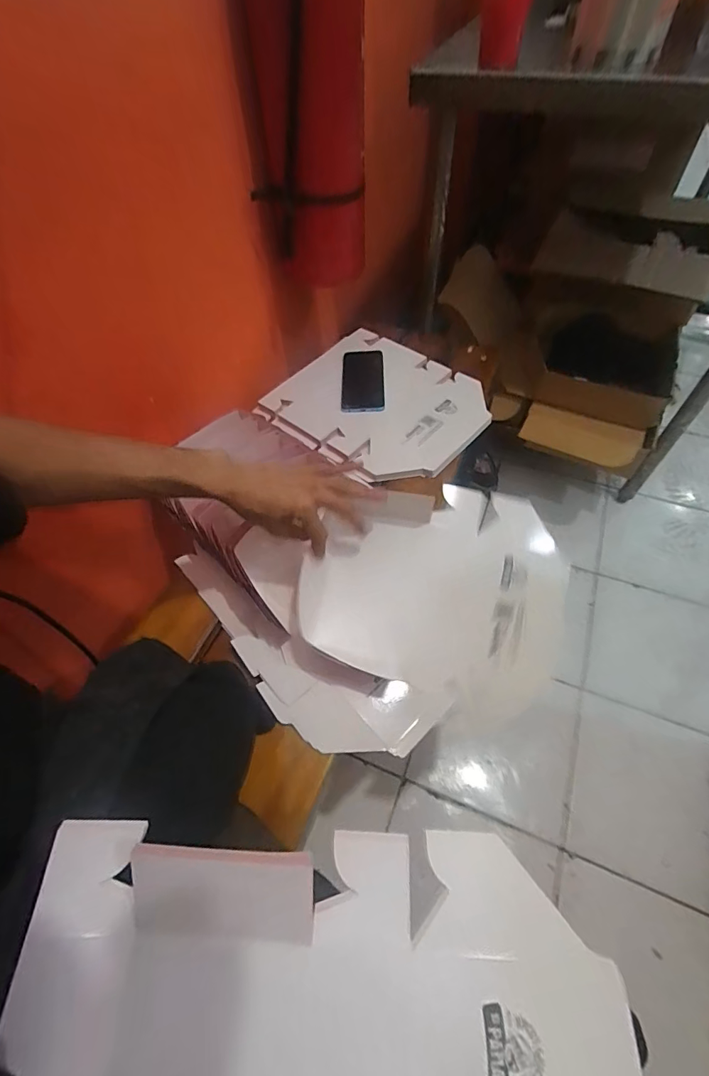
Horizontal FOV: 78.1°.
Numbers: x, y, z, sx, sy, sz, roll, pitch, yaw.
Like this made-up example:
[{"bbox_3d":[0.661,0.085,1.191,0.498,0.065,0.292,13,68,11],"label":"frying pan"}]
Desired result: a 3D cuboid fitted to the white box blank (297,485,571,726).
[{"bbox_3d":[0.100,0.059,0.528,0.309,0.027,0.248,15,79,4],"label":"white box blank"}]

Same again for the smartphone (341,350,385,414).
[{"bbox_3d":[0.015,-0.289,0.791,0.076,0.015,0.156,0,56,2],"label":"smartphone"}]

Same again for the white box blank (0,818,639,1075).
[{"bbox_3d":[-0.021,0.314,0.203,0.332,0.052,0.289,0,56,3],"label":"white box blank"}]

